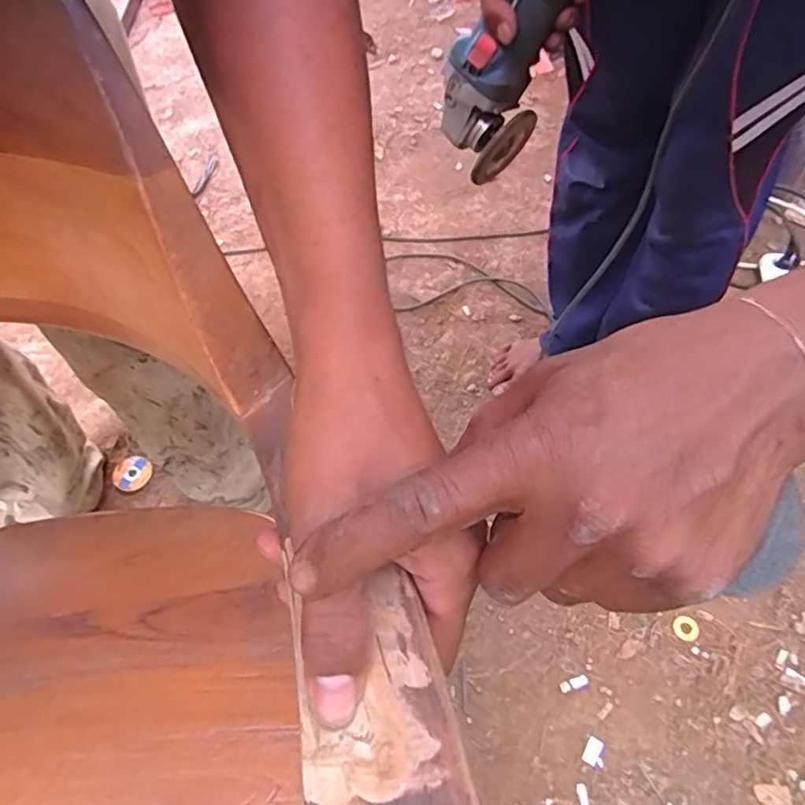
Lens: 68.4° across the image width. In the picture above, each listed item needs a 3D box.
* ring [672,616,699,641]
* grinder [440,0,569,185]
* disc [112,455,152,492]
[{"bbox_3d":[0.392,0.312,0.820,0.031,0.009,0.033,-3,60,5],"label":"ring"},{"bbox_3d":[0.122,-0.340,0.537,0.118,0.263,0.085,-5,51,-34],"label":"grinder"},{"bbox_3d":[-0.456,0.120,0.998,0.060,0.004,0.061,5,60,-9],"label":"disc"}]

